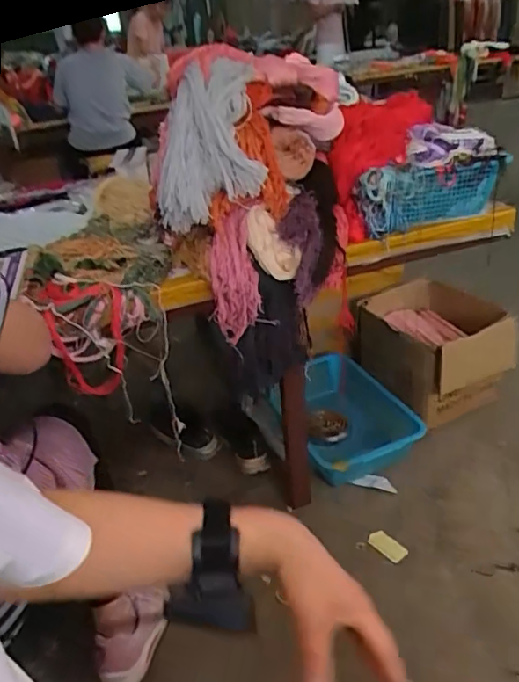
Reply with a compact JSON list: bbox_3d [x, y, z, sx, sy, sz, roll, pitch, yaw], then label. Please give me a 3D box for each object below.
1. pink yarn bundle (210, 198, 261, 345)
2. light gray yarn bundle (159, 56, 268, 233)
[{"bbox_3d":[-0.043,-0.116,0.952,0.082,0.243,0.044,2,9,15],"label":"pink yarn bundle"},{"bbox_3d":[-0.093,-0.356,0.988,0.185,0.222,0.242,-7,30,1],"label":"light gray yarn bundle"}]

